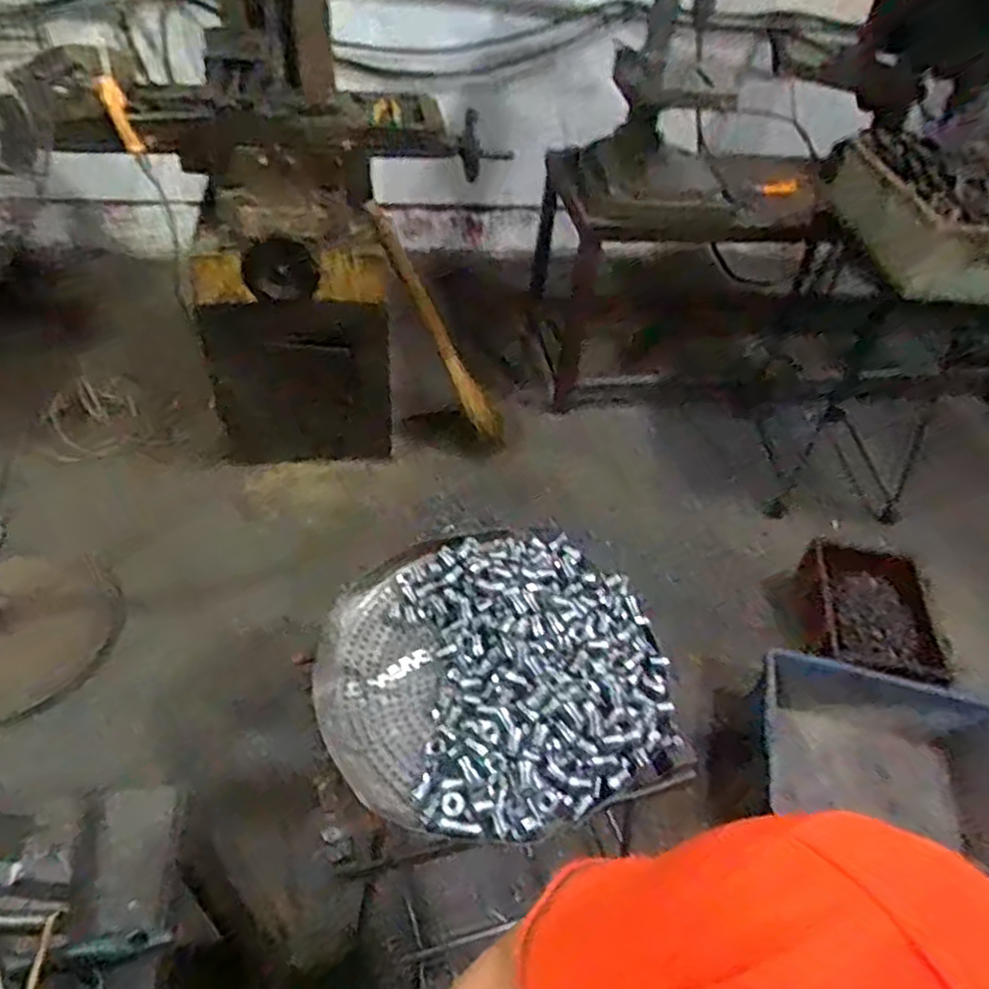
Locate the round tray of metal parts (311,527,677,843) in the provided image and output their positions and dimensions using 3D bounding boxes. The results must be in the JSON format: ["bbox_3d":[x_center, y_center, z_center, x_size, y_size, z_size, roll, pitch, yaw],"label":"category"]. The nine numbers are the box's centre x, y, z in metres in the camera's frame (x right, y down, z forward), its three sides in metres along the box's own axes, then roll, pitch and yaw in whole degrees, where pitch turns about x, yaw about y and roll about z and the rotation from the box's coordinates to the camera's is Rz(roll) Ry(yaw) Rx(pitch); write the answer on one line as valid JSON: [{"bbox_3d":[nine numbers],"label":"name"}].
[{"bbox_3d":[-0.001,0.183,0.819,0.375,0.086,0.355,3,44,-3],"label":"round tray of metal parts"}]

